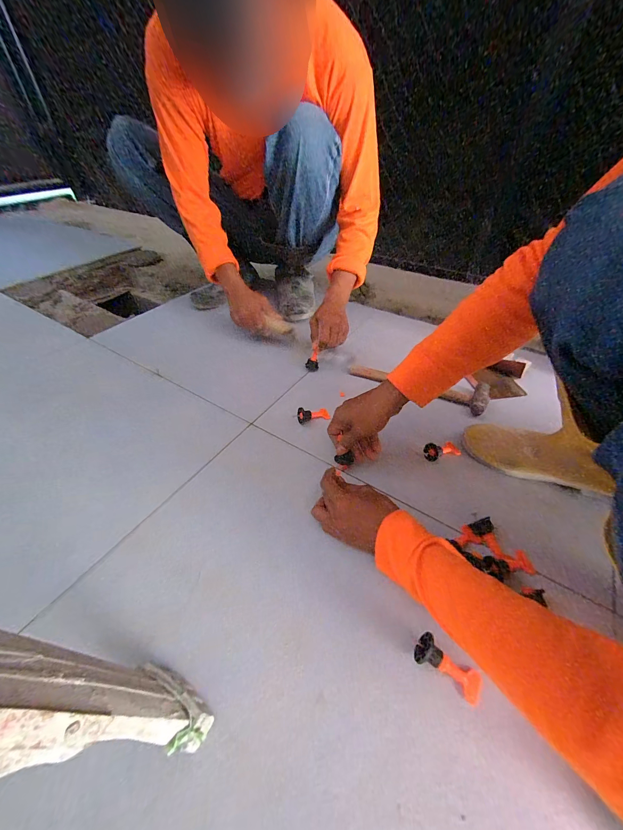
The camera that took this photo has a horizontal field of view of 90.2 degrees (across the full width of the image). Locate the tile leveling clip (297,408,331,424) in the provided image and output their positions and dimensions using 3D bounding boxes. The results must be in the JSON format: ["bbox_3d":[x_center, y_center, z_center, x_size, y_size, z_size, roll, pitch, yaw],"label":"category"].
[{"bbox_3d":[0.004,-0.004,0.622,0.064,0.024,0.029,-13,46,-15],"label":"tile leveling clip"}]

